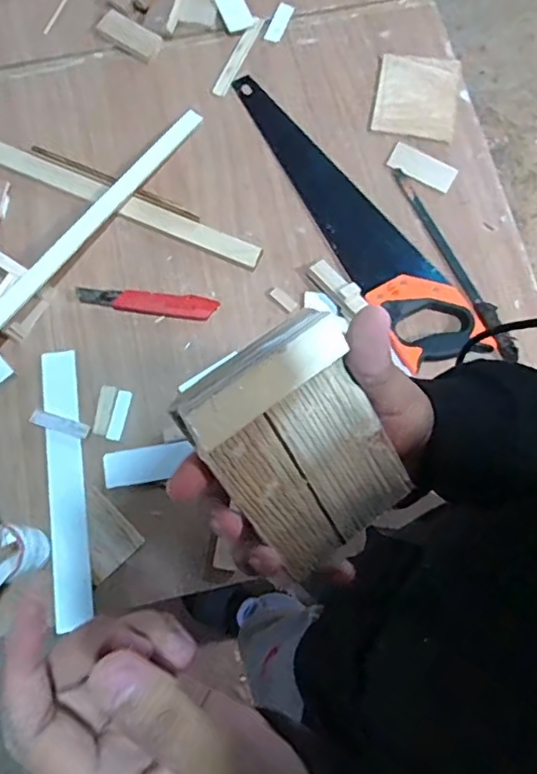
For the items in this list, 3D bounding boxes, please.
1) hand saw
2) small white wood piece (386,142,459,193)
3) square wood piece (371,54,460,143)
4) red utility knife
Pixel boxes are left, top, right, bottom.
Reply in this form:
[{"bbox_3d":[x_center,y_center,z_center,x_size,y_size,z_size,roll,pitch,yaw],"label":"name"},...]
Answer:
[{"bbox_3d":[0.121,-0.250,0.800,0.117,0.027,0.504,-27,78,-7],"label":"hand saw"},{"bbox_3d":[0.220,-0.314,0.825,0.094,0.007,0.044,30,77,7],"label":"small white wood piece"},{"bbox_3d":[0.218,-0.429,0.852,0.114,0.007,0.141,11,76,2],"label":"square wood piece"},{"bbox_3d":[-0.160,-0.109,0.765,0.179,0.016,0.033,4,76,0],"label":"red utility knife"}]

